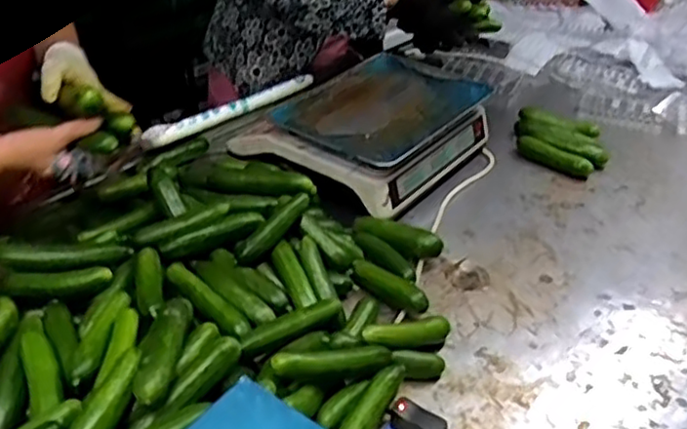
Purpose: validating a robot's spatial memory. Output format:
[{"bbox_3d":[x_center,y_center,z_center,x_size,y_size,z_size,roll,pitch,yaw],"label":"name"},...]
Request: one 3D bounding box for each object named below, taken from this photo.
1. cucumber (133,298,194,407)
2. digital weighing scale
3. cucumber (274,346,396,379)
[{"bbox_3d":[-0.169,0.129,0.634,0.039,0.050,0.145,2,32,-1],"label":"cucumber"},{"bbox_3d":[0.047,-0.151,1.088,0.311,0.117,0.337,26,39,32],"label":"digital weighing scale"},{"bbox_3d":[-0.006,0.146,0.660,0.132,0.021,0.025,3,29,-29],"label":"cucumber"}]

